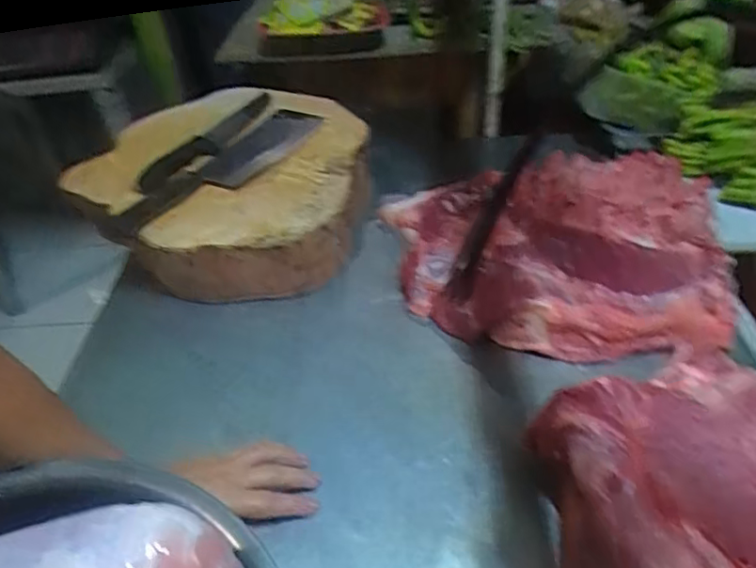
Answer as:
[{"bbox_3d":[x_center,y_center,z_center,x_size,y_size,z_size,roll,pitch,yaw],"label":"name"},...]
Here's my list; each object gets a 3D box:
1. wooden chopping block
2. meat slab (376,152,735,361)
[{"bbox_3d":[-0.211,-0.160,0.873,0.392,0.119,0.451,5,42,12],"label":"wooden chopping block"},{"bbox_3d":[0.209,-0.056,0.750,0.422,0.074,0.349,5,42,12],"label":"meat slab"}]

